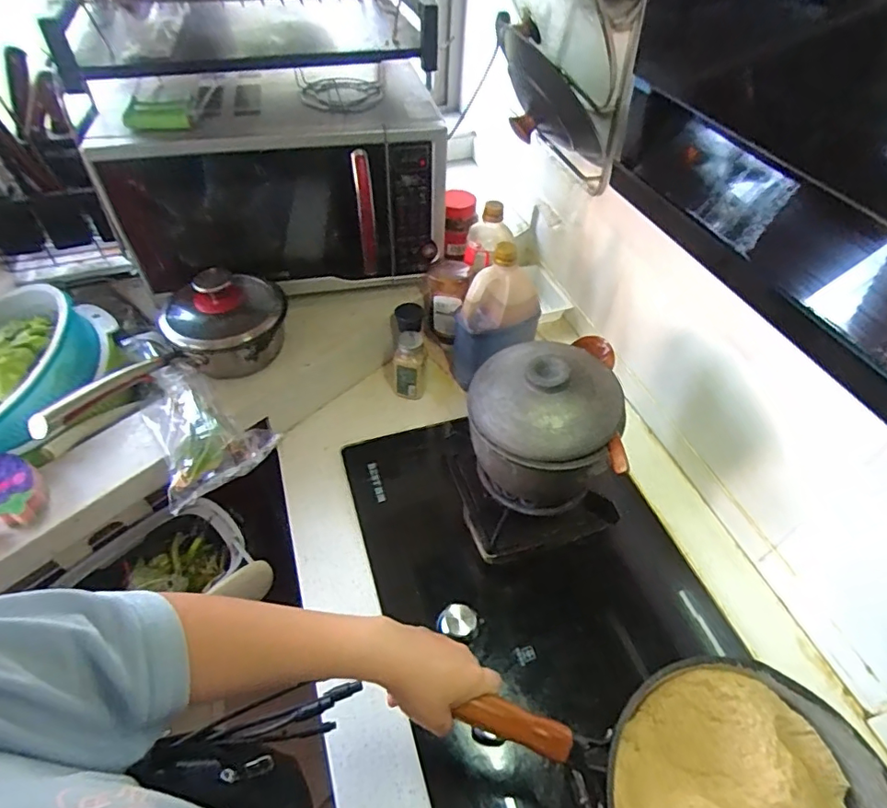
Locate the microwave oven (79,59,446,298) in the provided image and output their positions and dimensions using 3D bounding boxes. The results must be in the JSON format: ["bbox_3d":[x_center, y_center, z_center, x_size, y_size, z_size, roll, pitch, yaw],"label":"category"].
[{"bbox_3d":[-0.266,-0.389,0.866,0.479,0.260,0.297,-8,50,-10],"label":"microwave oven"}]

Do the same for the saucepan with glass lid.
[{"bbox_3d":[-0.392,-0.093,0.733,0.361,0.118,0.175,-35,59,-29],"label":"saucepan with glass lid"}]

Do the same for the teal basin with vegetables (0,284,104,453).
[{"bbox_3d":[-0.627,-0.043,0.750,0.272,0.100,0.272,-6,58,10],"label":"teal basin with vegetables"}]

